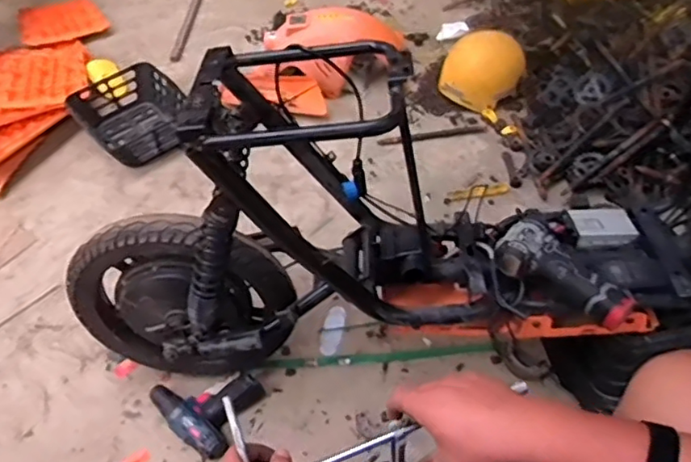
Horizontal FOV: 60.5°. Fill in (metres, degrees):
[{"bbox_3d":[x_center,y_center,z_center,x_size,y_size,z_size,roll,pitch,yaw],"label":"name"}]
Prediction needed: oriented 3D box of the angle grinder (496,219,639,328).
[{"bbox_3d":[0.317,0.065,0.872,0.097,0.056,0.204,-32,55,-20],"label":"angle grinder"}]

